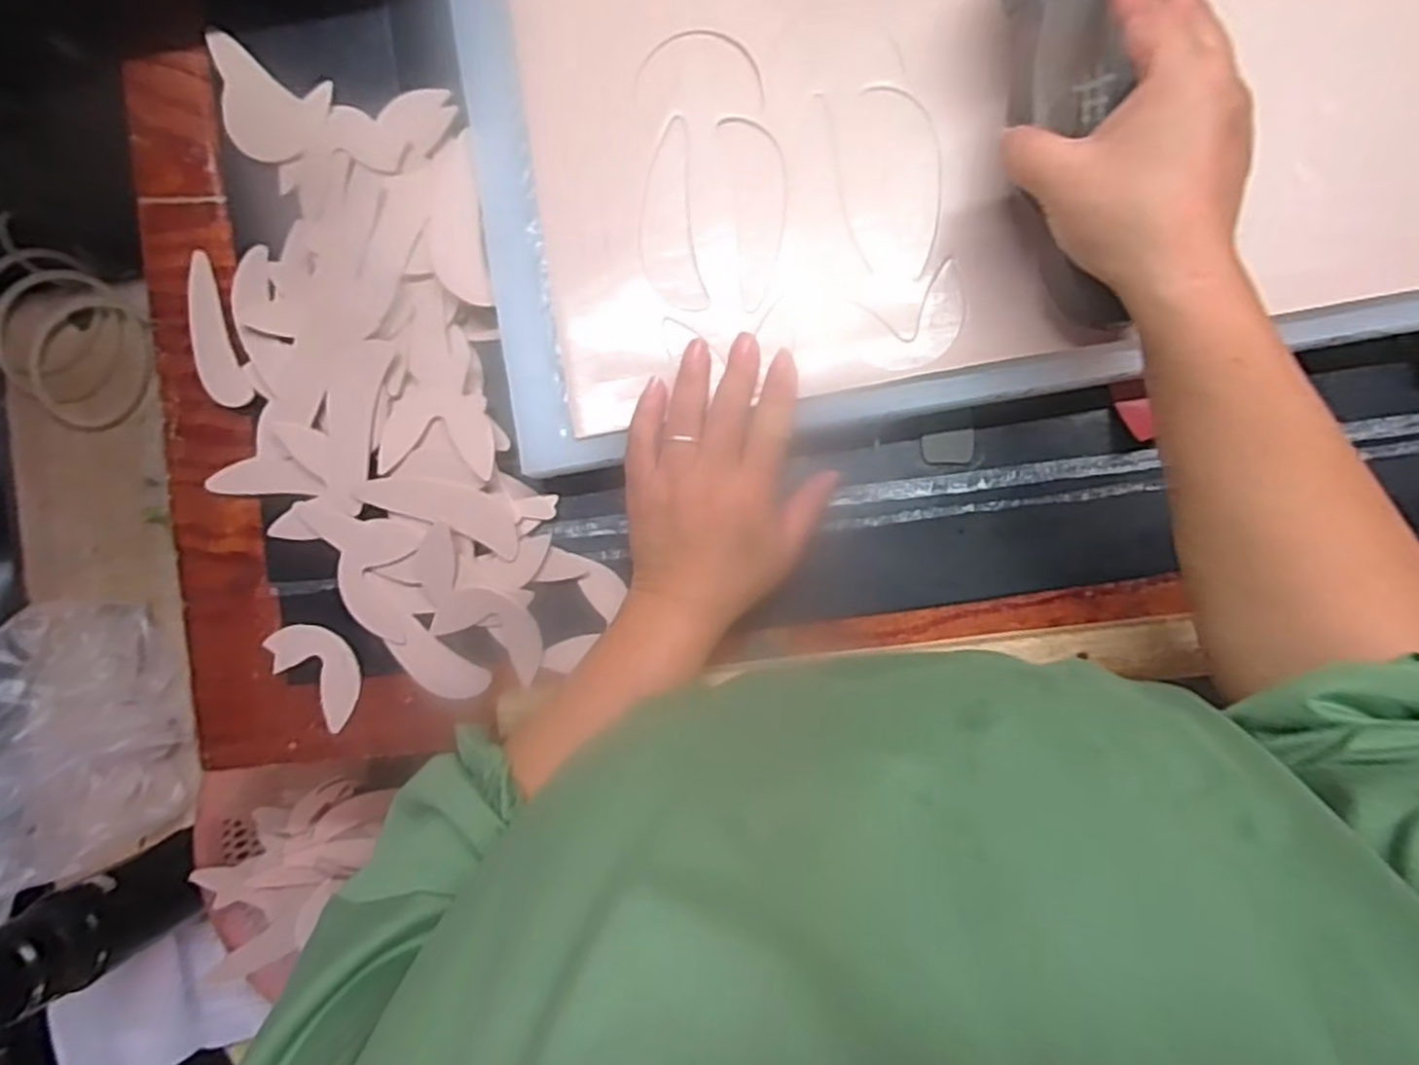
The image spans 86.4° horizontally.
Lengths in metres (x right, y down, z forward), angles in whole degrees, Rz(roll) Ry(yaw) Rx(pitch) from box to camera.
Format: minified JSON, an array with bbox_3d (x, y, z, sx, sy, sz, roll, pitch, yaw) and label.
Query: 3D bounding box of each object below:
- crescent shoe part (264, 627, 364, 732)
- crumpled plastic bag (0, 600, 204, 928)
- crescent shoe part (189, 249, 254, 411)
[{"bbox_3d":[-0.236,0.082,0.458,0.045,0.007,0.068,-42,87,7],"label":"crescent shoe part"},{"bbox_3d":[-0.590,0.209,0.684,0.231,0.062,0.291,28,59,-12],"label":"crumpled plastic bag"},{"bbox_3d":[-0.306,-0.120,0.462,0.031,0.004,0.100,-25,81,10],"label":"crescent shoe part"}]

